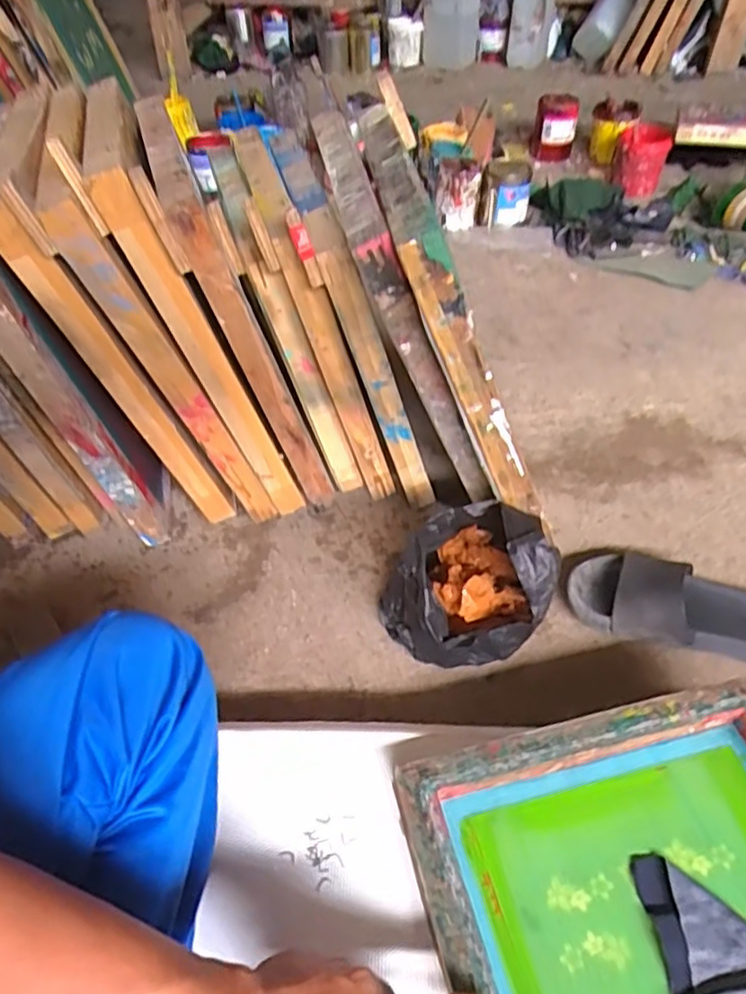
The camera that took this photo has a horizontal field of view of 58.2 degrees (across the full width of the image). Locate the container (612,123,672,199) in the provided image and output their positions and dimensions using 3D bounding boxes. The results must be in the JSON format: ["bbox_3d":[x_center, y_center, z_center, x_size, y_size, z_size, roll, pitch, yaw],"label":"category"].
[{"bbox_3d":[0.667,-0.837,1.665,0.124,0.109,0.207,8,47,10],"label":"container"}]

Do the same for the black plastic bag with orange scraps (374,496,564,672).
[{"bbox_3d":[0.105,0.099,0.744,0.162,0.166,0.166,-27,51,-21],"label":"black plastic bag with orange scraps"}]

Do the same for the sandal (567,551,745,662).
[{"bbox_3d":[0.378,0.131,0.804,0.276,0.063,0.110,11,48,13],"label":"sandal"}]

